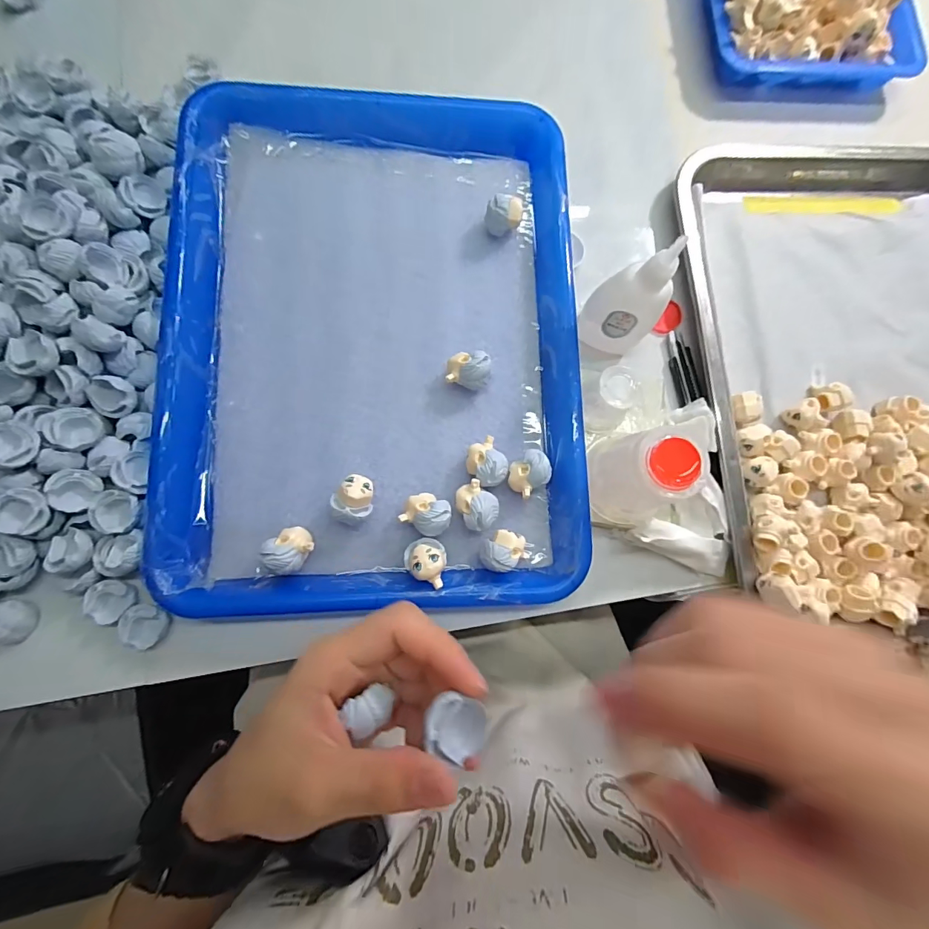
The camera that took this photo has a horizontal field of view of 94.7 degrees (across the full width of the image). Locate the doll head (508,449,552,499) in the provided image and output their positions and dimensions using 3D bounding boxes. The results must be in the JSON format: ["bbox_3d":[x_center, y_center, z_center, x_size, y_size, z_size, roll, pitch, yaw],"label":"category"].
[{"bbox_3d":[0.039,0.006,0.265,0.026,0.022,0.021,-40,86,-9],"label":"doll head"}]

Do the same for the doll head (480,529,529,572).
[{"bbox_3d":[0.022,0.051,0.255,0.028,0.025,0.021,-27,85,-8],"label":"doll head"}]

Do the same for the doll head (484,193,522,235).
[{"bbox_3d":[0.026,-0.166,0.290,0.023,0.023,0.020,17,81,-2],"label":"doll head"}]

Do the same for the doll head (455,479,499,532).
[{"bbox_3d":[0.007,0.025,0.258,0.026,0.022,0.023,42,81,2],"label":"doll head"}]

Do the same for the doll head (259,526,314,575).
[{"bbox_3d":[-0.099,0.049,0.245,0.026,0.023,0.022,-34,86,-8],"label":"doll head"}]

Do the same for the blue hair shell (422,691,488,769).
[{"bbox_3d":[-0.002,0.096,0.156,0.022,0.013,0.022,1,82,-4],"label":"blue hair shell"}]

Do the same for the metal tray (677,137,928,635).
[{"bbox_3d":[0.295,-0.079,0.302,0.261,0.036,0.358,-3,82,-5],"label":"metal tray"}]

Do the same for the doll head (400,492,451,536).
[{"bbox_3d":[-0.022,0.029,0.254,0.027,0.024,0.022,29,81,0],"label":"doll head"}]

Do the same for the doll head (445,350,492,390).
[{"bbox_3d":[0.002,-0.058,0.273,0.027,0.024,0.021,4,82,-4],"label":"doll head"}]

